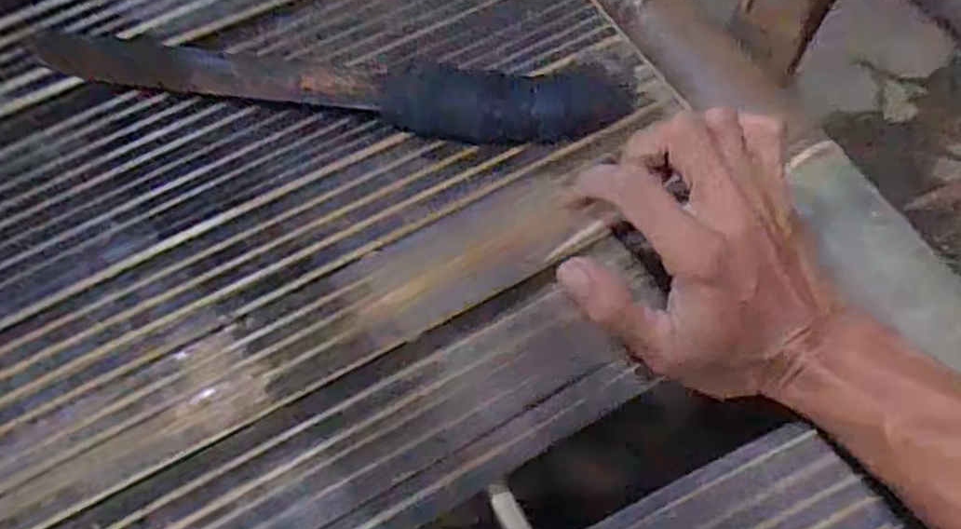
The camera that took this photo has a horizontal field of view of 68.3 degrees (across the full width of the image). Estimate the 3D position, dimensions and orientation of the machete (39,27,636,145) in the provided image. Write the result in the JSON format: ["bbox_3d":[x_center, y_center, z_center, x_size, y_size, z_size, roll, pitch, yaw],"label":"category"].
[{"bbox_3d":[-0.089,-0.109,0.422,0.348,0.017,0.049,5,66,5],"label":"machete"}]

